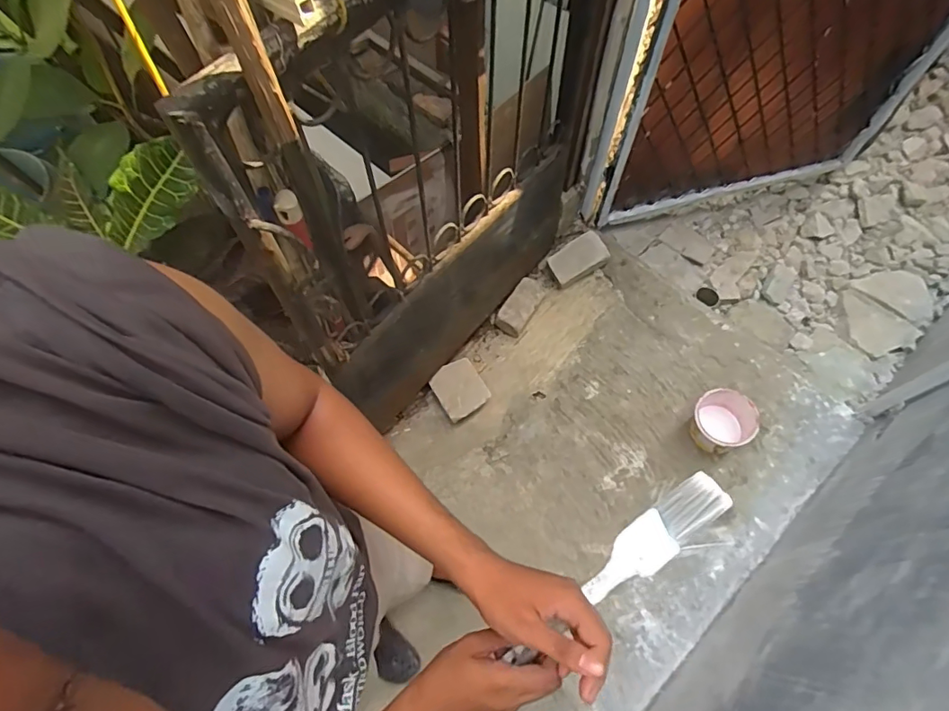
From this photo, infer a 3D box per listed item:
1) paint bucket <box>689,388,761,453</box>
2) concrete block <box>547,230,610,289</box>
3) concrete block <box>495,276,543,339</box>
[{"bbox_3d":[0.722,0.195,1.513,0.177,0.120,0.164,0,64,0],"label":"paint bucket"},{"bbox_3d":[0.363,-0.337,1.813,0.205,0.051,0.136,-31,68,-14],"label":"concrete block"},{"bbox_3d":[0.159,-0.172,1.753,0.101,0.061,0.212,30,81,14],"label":"concrete block"}]

